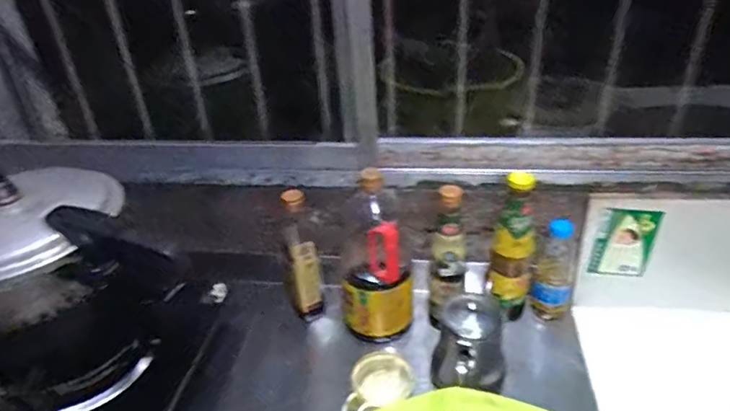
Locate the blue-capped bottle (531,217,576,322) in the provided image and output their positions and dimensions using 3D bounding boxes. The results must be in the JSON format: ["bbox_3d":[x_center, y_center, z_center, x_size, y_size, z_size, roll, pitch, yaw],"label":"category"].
[{"bbox_3d":[0.314,0.109,0.871,0.059,0.186,0.050,8,34,19],"label":"blue-capped bottle"}]

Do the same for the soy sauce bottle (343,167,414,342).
[{"bbox_3d":[0.019,0.088,0.833,0.107,0.285,0.082,-2,32,4],"label":"soy sauce bottle"}]

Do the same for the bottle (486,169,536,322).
[{"bbox_3d":[0.240,0.075,0.858,0.062,0.256,0.076,7,33,17],"label":"bottle"}]

